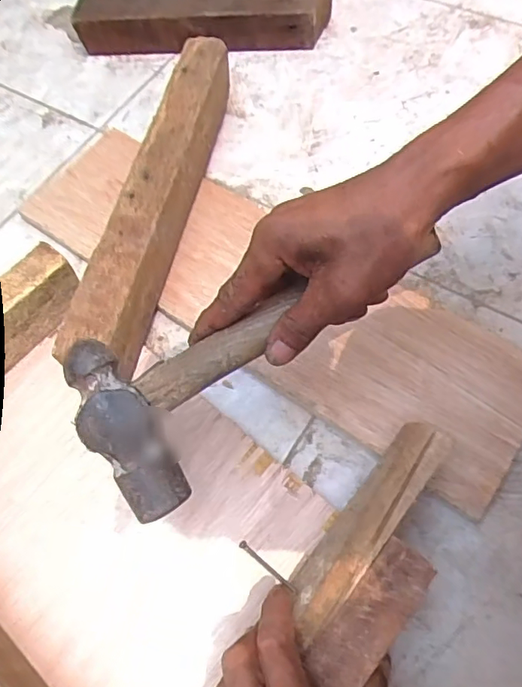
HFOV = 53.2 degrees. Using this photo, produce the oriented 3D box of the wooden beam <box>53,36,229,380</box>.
[{"bbox_3d":[-0.091,-0.139,0.487,0.068,0.077,0.338,11,67,6],"label":"wooden beam"}]

